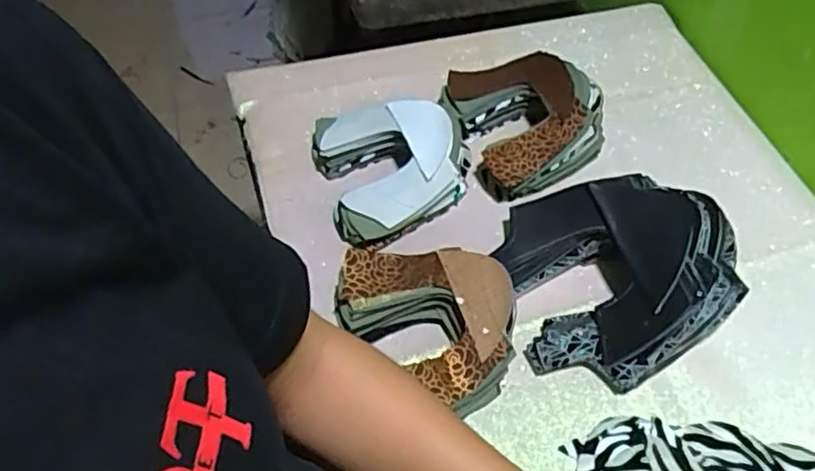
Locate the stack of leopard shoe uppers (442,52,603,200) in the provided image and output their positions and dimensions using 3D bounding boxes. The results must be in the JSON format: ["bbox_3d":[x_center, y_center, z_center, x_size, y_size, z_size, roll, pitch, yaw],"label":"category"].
[{"bbox_3d":[0.138,-0.148,0.758,0.160,0.081,0.175,-20,58,-16],"label":"stack of leopard shoe uppers"}]

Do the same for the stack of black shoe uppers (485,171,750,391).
[{"bbox_3d":[0.205,0.035,0.631,0.230,0.092,0.201,5,55,1],"label":"stack of black shoe uppers"}]

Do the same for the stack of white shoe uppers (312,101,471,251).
[{"bbox_3d":[-0.009,-0.079,0.712,0.167,0.073,0.169,-10,56,-10],"label":"stack of white shoe uppers"}]

